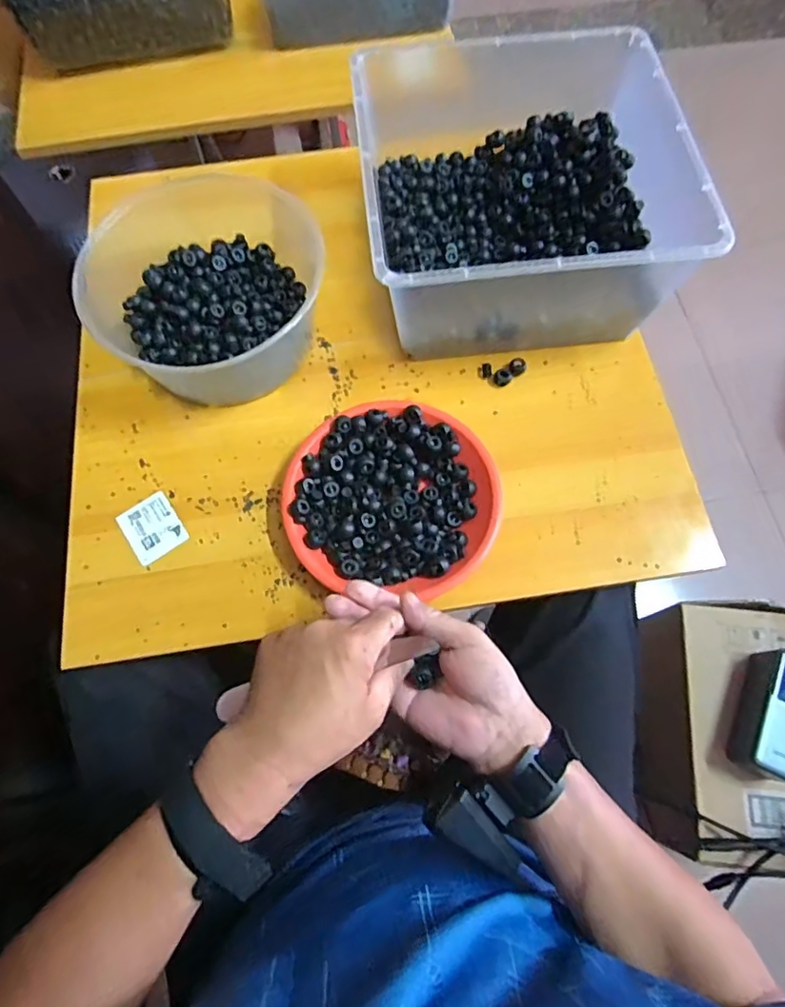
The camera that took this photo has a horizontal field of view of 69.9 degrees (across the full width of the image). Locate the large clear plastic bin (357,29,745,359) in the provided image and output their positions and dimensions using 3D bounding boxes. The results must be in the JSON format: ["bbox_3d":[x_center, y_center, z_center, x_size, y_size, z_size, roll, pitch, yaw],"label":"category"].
[{"bbox_3d":[0.122,-0.307,0.587,0.301,0.148,0.292,-6,69,-2],"label":"large clear plastic bin"}]

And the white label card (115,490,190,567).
[{"bbox_3d":[-0.233,0.023,0.546,0.051,0.005,0.062,-33,72,-12],"label":"white label card"}]

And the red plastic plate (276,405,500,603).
[{"bbox_3d":[-0.001,-0.007,0.531,0.198,0.031,0.177,5,69,3],"label":"red plastic plate"}]

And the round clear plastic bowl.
[{"bbox_3d":[-0.196,-0.226,0.580,0.230,0.110,0.224,0,69,0],"label":"round clear plastic bowl"}]

